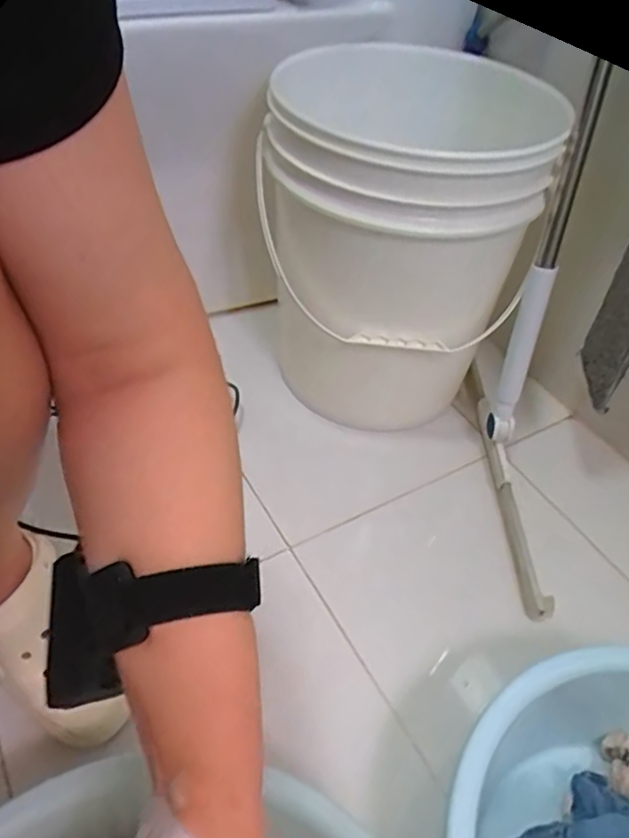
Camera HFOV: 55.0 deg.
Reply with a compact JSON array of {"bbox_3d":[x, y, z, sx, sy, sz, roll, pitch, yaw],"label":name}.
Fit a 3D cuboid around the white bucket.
[{"bbox_3d":[0.084,-0.175,0.694,0.260,0.372,0.248,3,46,-3],"label":"white bucket"}]

